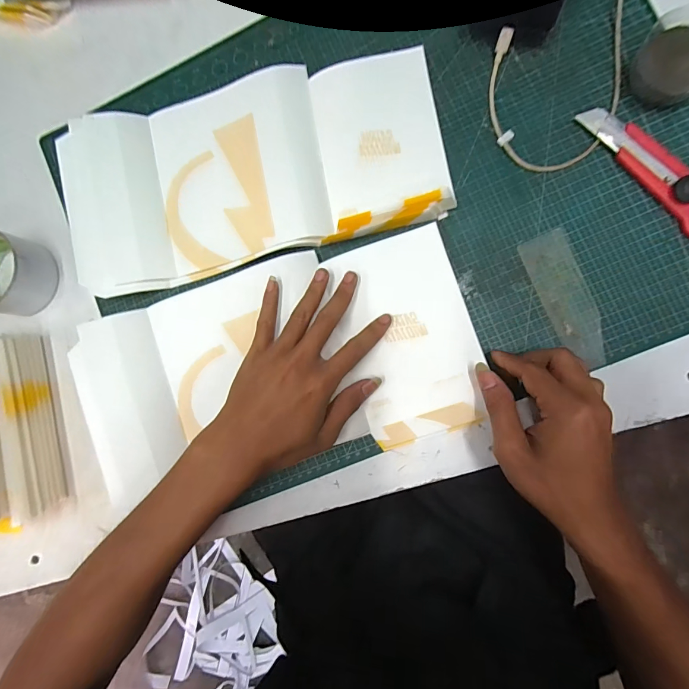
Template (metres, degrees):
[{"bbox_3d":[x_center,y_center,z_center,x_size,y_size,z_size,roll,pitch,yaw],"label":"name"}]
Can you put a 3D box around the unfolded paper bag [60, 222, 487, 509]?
[{"bbox_3d":[-0.062,0.014,0.326,0.347,0.028,0.184,-8,84,4],"label":"unfolded paper bag"}]

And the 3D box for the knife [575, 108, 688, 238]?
[{"bbox_3d":[0.265,-0.140,0.301,0.027,0.018,0.164,-41,82,4],"label":"knife"}]

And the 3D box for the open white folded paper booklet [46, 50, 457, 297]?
[{"bbox_3d":[-0.092,-0.170,0.345,0.358,0.022,0.178,-11,86,7],"label":"open white folded paper booklet"}]

